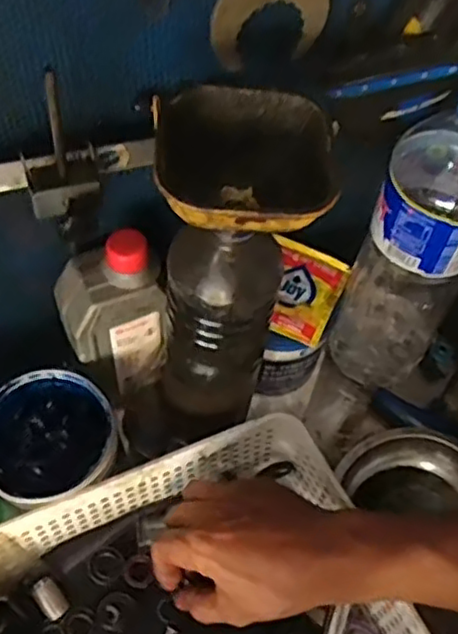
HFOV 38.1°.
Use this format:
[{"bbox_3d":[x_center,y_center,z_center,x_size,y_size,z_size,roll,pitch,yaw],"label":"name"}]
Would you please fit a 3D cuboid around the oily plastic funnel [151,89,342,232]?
[{"bbox_3d":[0.007,-0.076,0.360,0.090,0.051,0.091,2,55,-2],"label":"oily plastic funnel"}]

